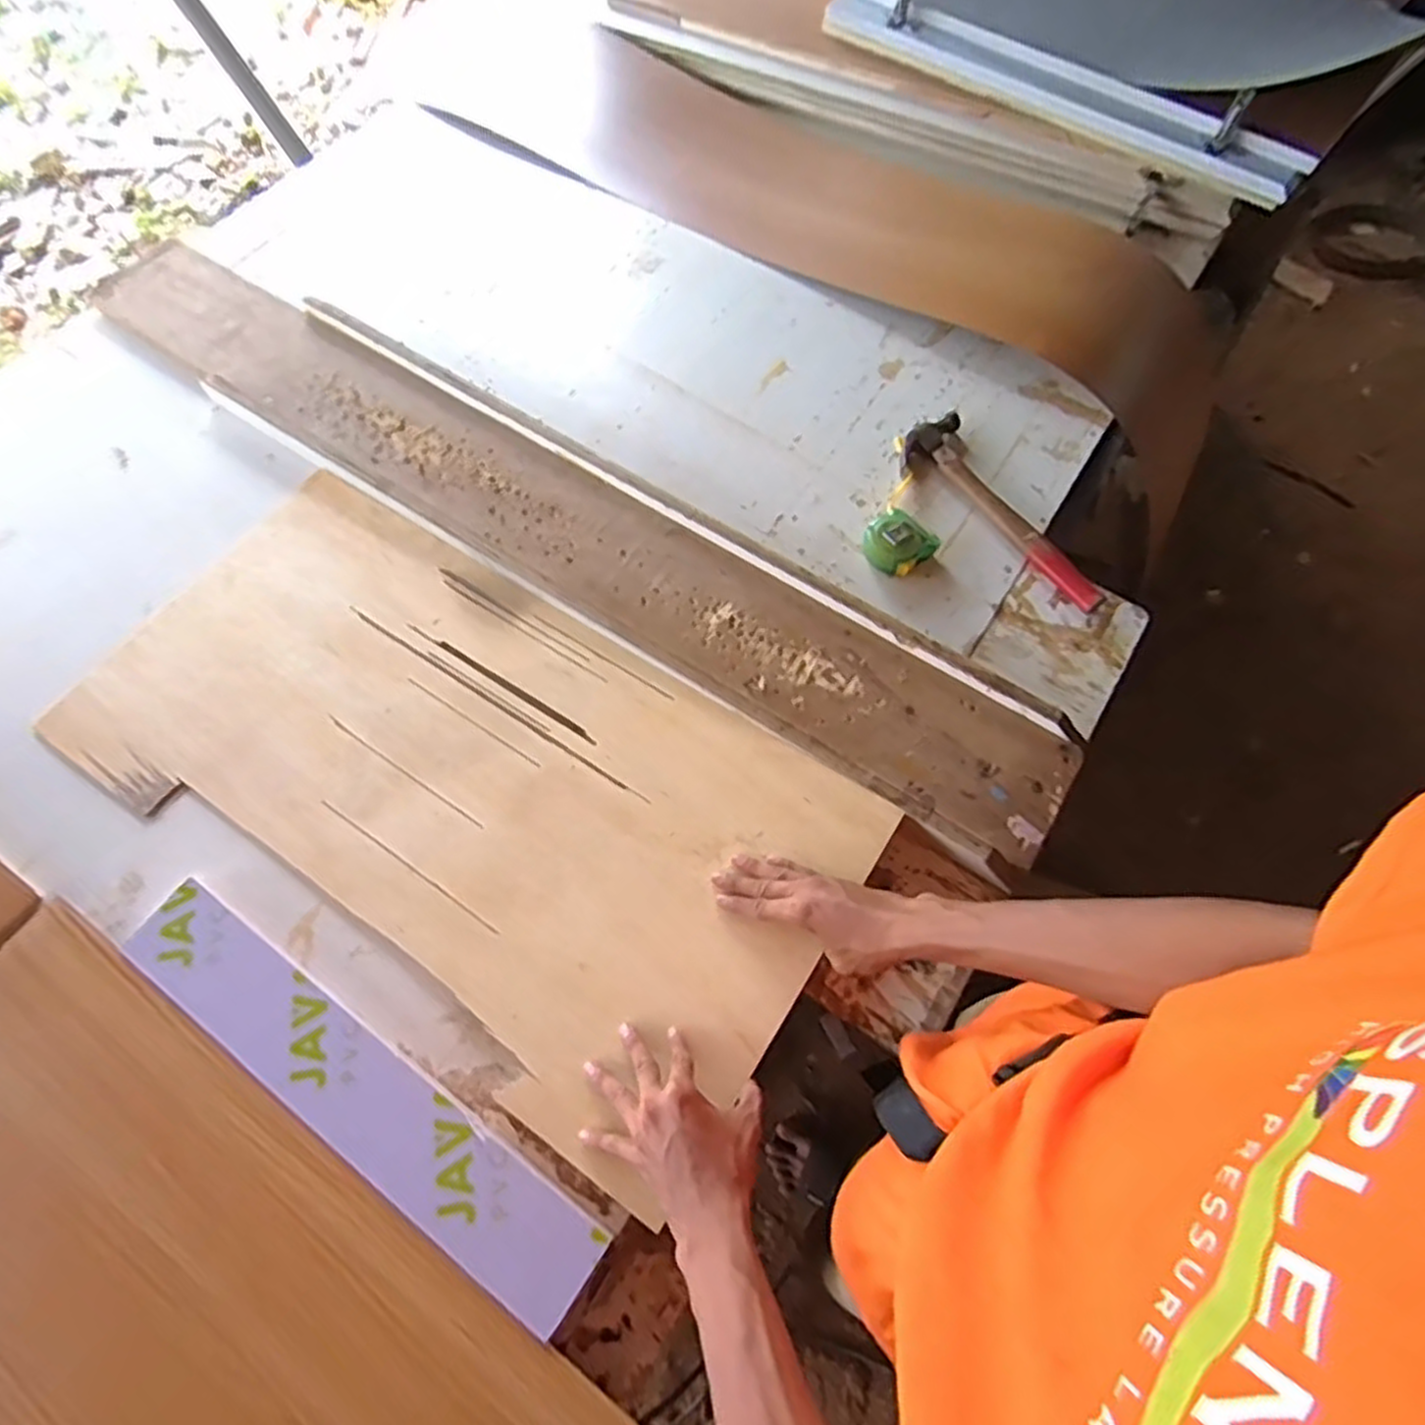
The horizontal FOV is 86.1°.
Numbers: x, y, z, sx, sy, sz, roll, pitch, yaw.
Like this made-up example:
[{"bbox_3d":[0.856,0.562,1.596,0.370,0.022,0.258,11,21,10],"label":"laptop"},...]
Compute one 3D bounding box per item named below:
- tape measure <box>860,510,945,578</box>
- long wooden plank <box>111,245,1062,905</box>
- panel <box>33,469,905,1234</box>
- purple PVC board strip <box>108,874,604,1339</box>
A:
[{"bbox_3d":[0.208,-0.190,0.861,0.073,0.033,0.064,41,71,18],"label":"tape measure"},{"bbox_3d":[-0.221,-0.254,0.881,1.305,0.026,0.183,33,69,14],"label":"long wooden plank"},{"bbox_3d":[-0.260,0.054,0.768,0.783,0.016,0.399,30,72,16],"label":"panel"},{"bbox_3d":[-0.301,0.309,0.634,0.482,0.011,0.077,32,69,15],"label":"purple PVC board strip"}]

